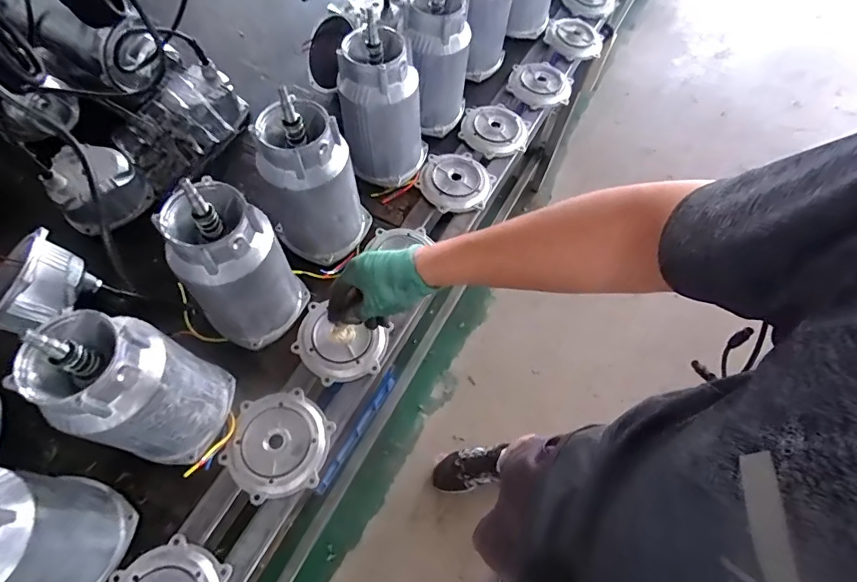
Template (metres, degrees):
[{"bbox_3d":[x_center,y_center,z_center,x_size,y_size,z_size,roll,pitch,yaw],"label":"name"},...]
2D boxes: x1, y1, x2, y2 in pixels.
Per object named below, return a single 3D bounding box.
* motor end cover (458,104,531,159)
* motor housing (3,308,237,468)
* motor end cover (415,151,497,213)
[{"bbox_3d":[0.128,-0.308,0.856,0.130,0.021,0.119,-10,63,-9],"label":"motor end cover"},{"bbox_3d":[-0.315,0.106,0.495,0.112,0.218,0.131,19,63,6],"label":"motor housing"},{"bbox_3d":[0.050,-0.198,0.797,0.124,0.021,0.133,20,63,7],"label":"motor end cover"}]

